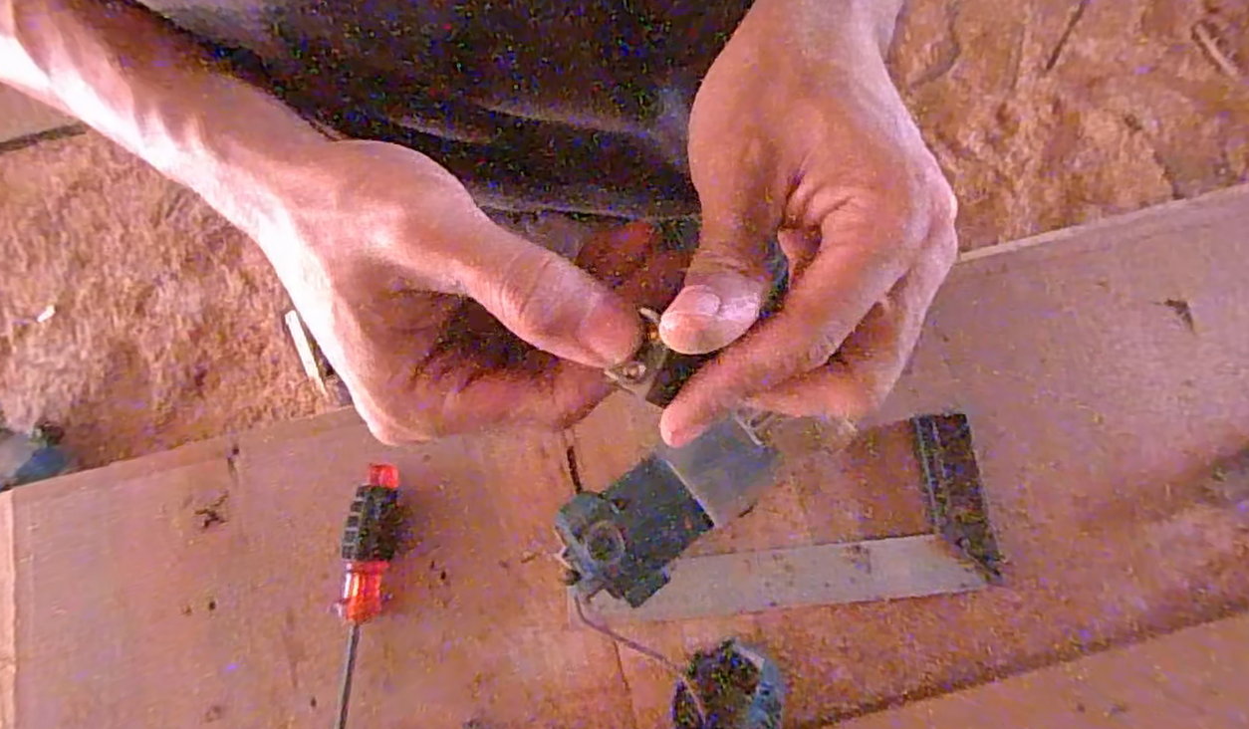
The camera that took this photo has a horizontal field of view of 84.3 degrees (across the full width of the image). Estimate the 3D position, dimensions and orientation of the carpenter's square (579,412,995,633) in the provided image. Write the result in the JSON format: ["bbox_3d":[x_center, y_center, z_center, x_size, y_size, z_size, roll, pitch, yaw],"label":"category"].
[{"bbox_3d":[0.110,0.115,0.498,0.302,0.014,0.119,-6,72,-3],"label":"carpenter's square"}]

